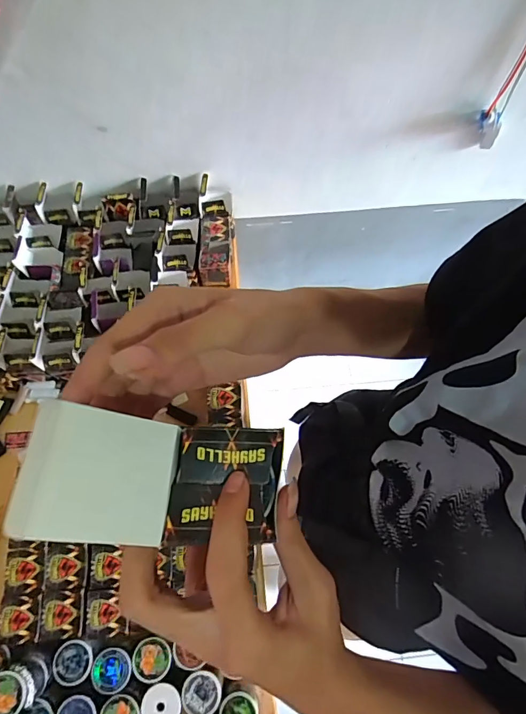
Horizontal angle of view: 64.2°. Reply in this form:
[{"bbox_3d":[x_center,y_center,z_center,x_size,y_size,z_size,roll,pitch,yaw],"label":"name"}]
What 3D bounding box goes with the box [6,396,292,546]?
[{"bbox_3d":[-0.051,0.060,0.210,0.123,0.021,0.061,7,67,-23],"label":"box"}]

